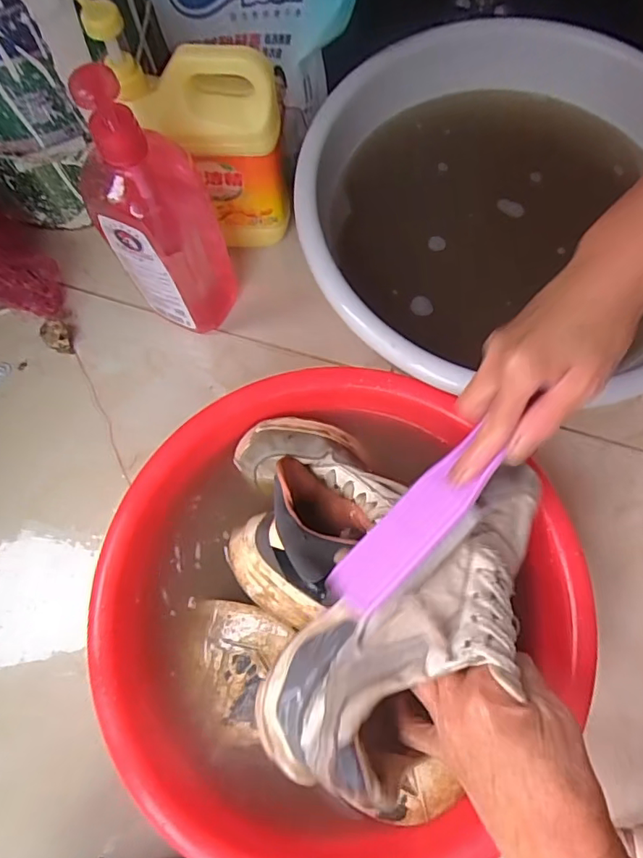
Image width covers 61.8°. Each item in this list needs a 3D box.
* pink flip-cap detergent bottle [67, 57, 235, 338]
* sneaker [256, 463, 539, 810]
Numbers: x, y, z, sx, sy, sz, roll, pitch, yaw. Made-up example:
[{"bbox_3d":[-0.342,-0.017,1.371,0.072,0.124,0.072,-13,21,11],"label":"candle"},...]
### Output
[{"bbox_3d":[-0.139,-0.183,0.487,0.105,0.276,0.067,-44,75,-9],"label":"pink flip-cap detergent bottle"},{"bbox_3d":[0.065,0.116,0.336,0.237,0.075,0.091,-39,77,-18],"label":"sneaker"}]

